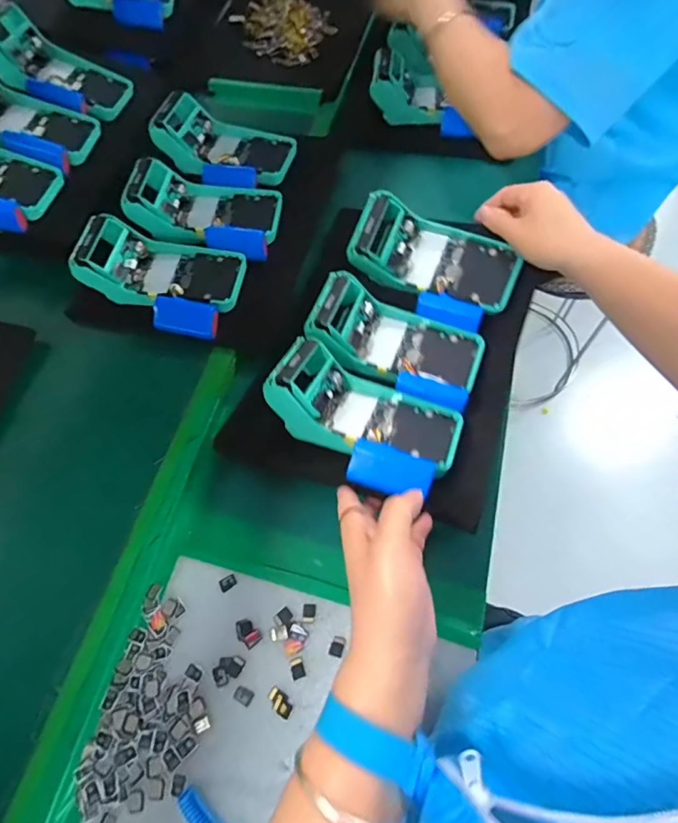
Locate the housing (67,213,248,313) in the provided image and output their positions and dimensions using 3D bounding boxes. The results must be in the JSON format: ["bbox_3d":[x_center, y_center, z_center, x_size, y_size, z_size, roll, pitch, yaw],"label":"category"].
[{"bbox_3d":[-0.192,-0.158,0.502,0.169,0.050,0.081,10,61,-6],"label":"housing"}]

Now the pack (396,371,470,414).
[{"bbox_3d":[0.088,-0.018,0.429,0.068,0.018,0.020,21,64,15],"label":"pack"}]

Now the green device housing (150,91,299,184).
[{"bbox_3d":[-0.145,-0.343,0.578,0.168,0.077,0.109,18,64,14],"label":"green device housing"}]

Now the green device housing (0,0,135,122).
[{"bbox_3d":[-0.374,-0.448,0.599,0.170,0.051,0.104,23,60,-18],"label":"green device housing"}]

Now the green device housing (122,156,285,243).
[{"bbox_3d":[-0.156,-0.241,0.525,0.167,0.056,0.100,1,61,5],"label":"green device housing"}]

